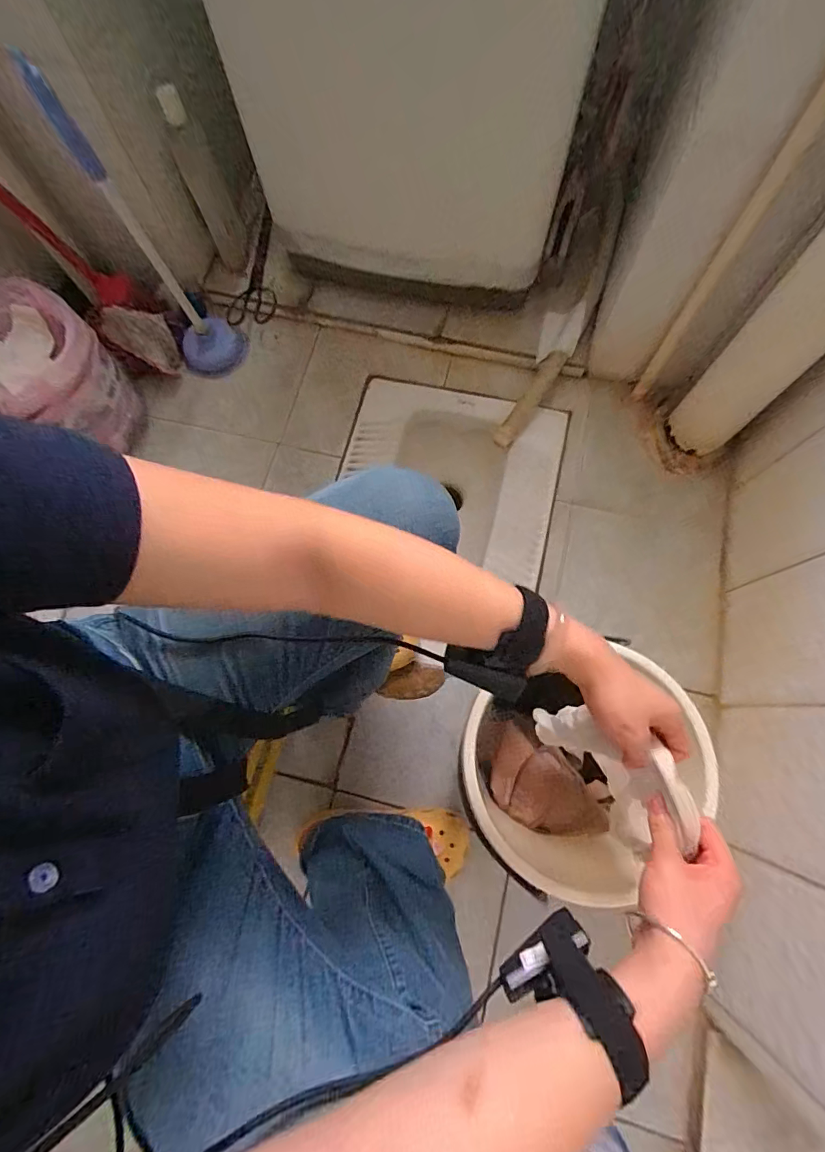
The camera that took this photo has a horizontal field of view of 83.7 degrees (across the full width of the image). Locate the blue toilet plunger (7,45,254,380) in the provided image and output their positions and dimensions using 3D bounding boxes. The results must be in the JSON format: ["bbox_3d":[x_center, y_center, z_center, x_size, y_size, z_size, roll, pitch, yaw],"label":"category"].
[{"bbox_3d":[-0.428,-0.542,0.776,0.129,0.457,0.159,-35,76,-8],"label":"blue toilet plunger"}]

